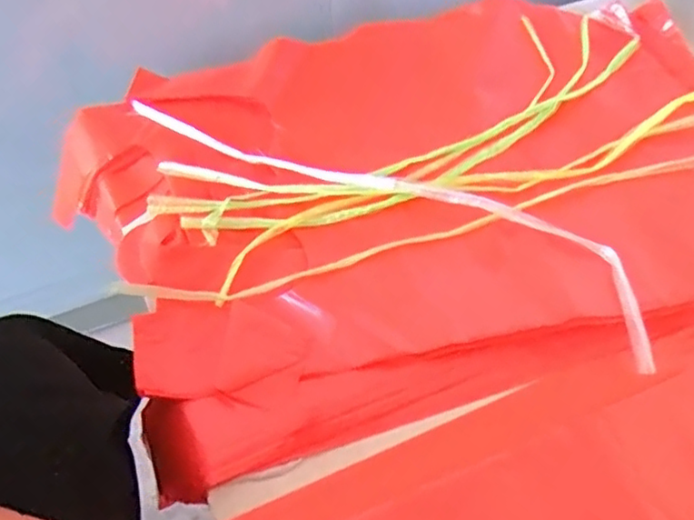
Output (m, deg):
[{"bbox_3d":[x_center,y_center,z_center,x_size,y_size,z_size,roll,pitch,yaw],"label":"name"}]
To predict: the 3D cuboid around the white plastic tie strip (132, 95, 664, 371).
[{"bbox_3d":[0.038,-0.054,0.525,0.462,0.024,0.079,28,79,12],"label":"white plastic tie strip"}]

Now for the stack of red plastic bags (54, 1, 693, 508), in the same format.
[{"bbox_3d":[0.087,-0.077,0.542,0.589,0.044,0.390,-18,59,-15],"label":"stack of red plastic bags"}]

